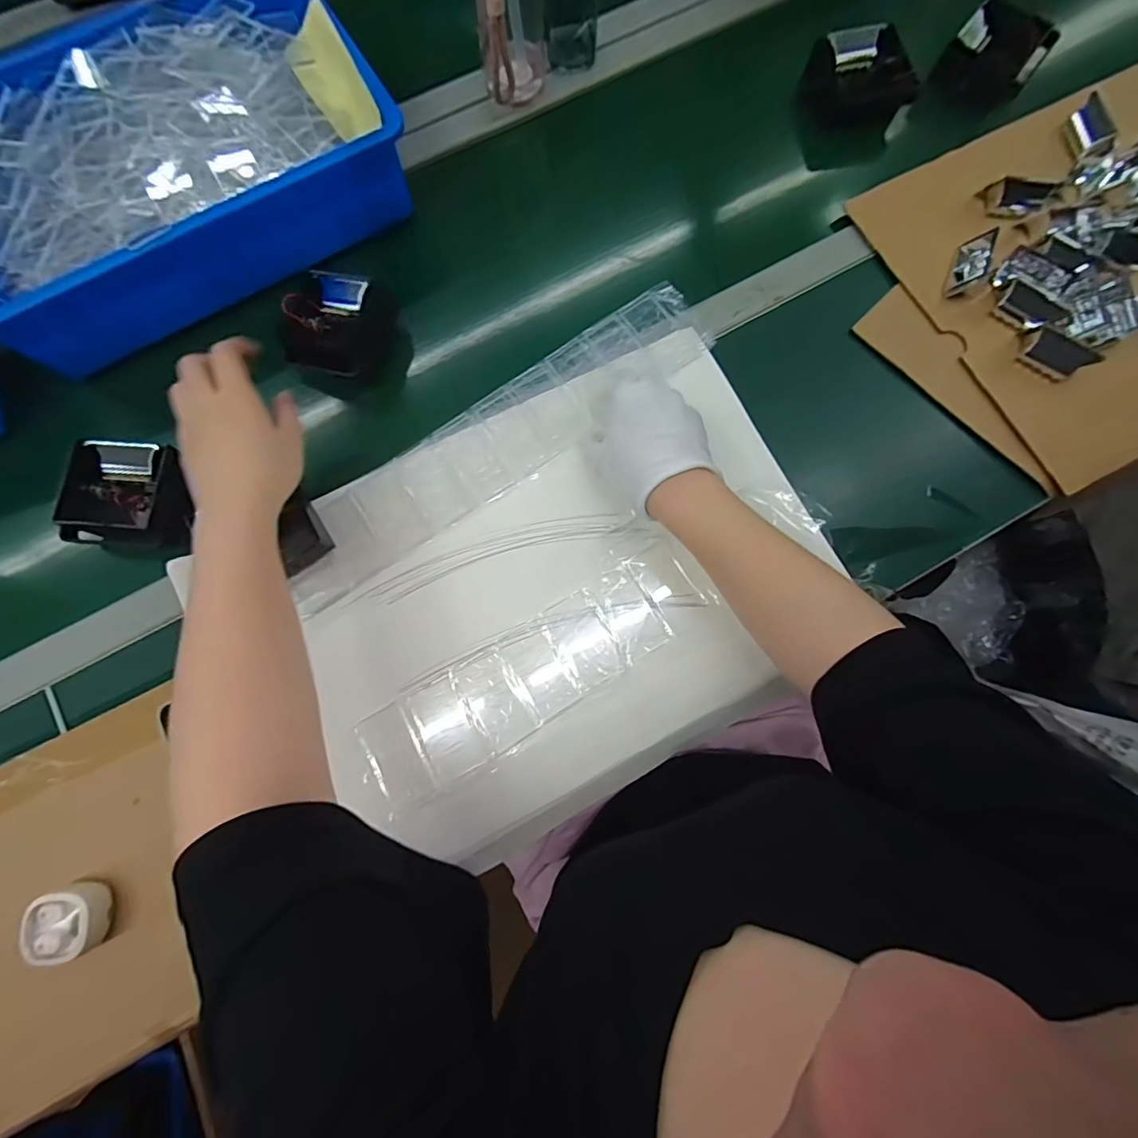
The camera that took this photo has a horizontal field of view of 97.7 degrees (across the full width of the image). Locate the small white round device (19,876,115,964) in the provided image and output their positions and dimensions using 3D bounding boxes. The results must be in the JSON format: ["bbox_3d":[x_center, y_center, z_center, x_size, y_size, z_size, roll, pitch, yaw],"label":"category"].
[{"bbox_3d":[-0.378,0.266,0.378,0.043,0.032,0.048,-11,80,-2],"label":"small white round device"}]

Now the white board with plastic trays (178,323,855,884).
[{"bbox_3d":[-0.002,0.020,0.453,0.450,0.056,0.348,-27,81,-5],"label":"white board with plastic trays"}]

